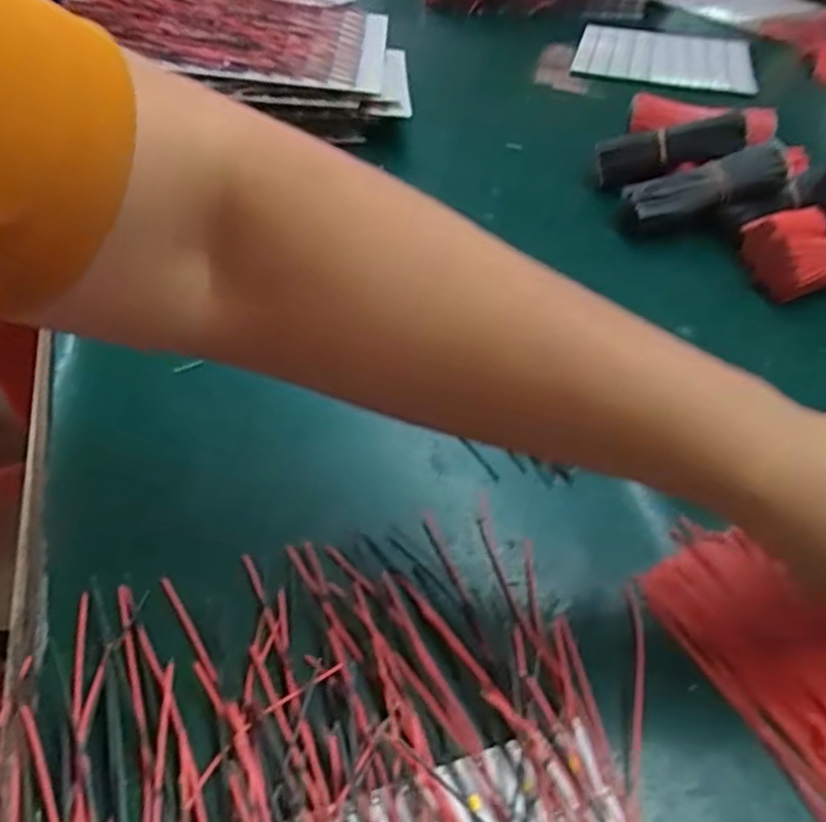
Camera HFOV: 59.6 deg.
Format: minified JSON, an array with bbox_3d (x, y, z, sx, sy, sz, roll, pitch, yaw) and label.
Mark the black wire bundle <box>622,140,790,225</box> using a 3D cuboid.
[{"bbox_3d":[0.225,-0.174,0.556,0.115,0.026,0.036,-16,41,7],"label":"black wire bundle"}]

